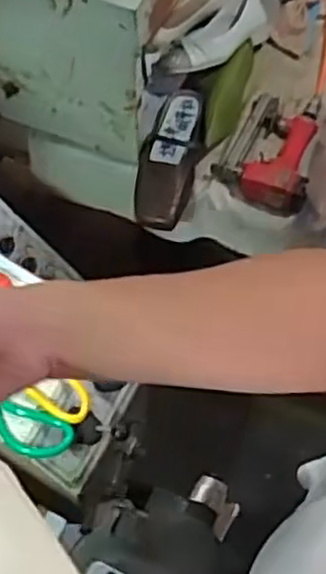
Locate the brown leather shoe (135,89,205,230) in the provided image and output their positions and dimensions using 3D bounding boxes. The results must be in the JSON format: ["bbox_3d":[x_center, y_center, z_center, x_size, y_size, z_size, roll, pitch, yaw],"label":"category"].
[{"bbox_3d":[0.012,-0.196,1.118,0.090,0.067,0.246,8,58,3],"label":"brown leather shoe"}]

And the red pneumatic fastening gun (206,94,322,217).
[{"bbox_3d":[0.166,-0.222,1.124,0.139,0.052,0.226,17,59,8],"label":"red pneumatic fastening gun"}]

